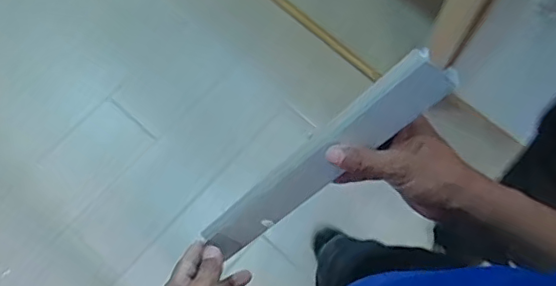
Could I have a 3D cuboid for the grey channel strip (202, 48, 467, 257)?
[{"bbox_3d":[0.031,0.026,0.547,0.027,0.328,0.041,-12,66,-48],"label":"grey channel strip"}]

